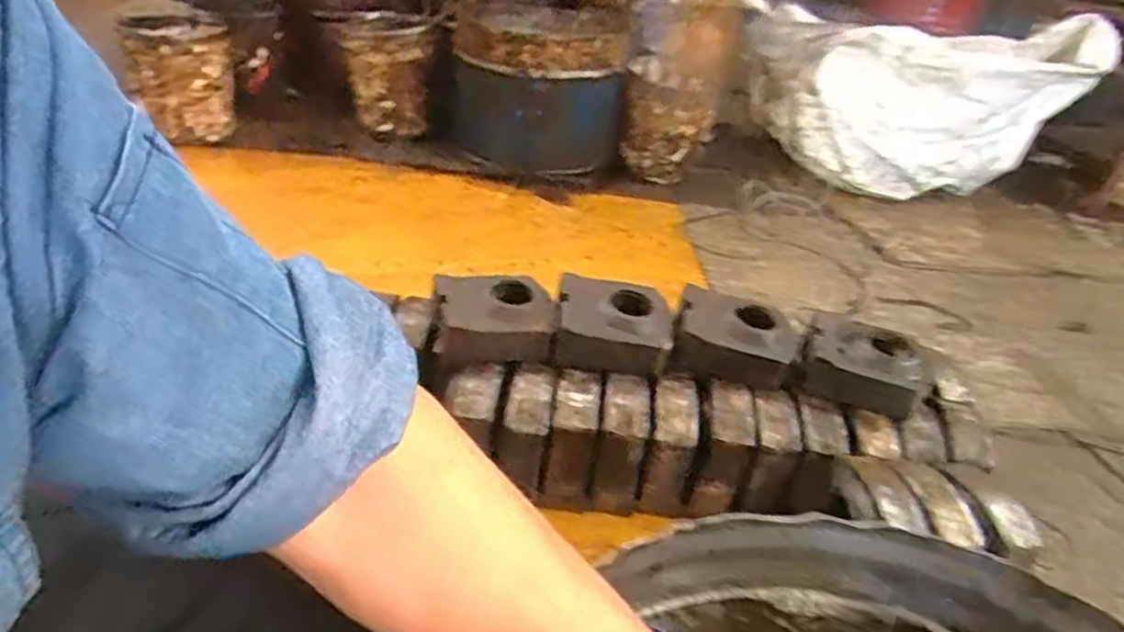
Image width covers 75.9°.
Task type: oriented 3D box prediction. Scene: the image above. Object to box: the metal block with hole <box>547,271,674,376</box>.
[{"bbox_3d":[0.082,0.021,1.169,0.188,0.087,0.177,7,31,0],"label":"metal block with hole"}]

